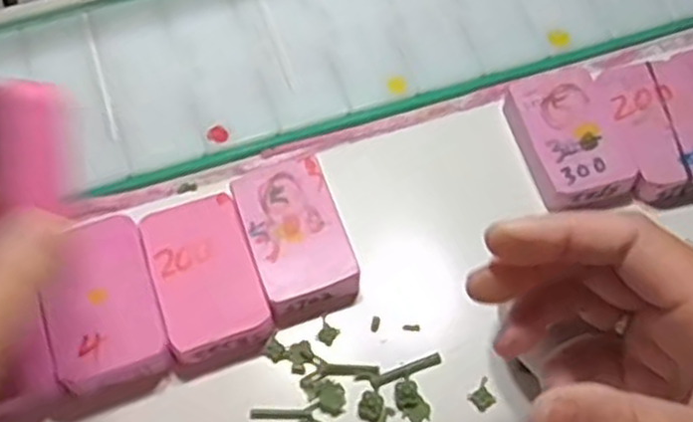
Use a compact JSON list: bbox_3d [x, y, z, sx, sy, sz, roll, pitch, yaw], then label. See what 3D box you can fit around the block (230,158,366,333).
[{"bbox_3d":[-0.023,0.012,0.363,0.043,0.015,0.073,-19,63,-10],"label":"block"}]

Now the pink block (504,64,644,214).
[{"bbox_3d":[0.110,-0.035,0.387,0.047,0.016,0.071,-15,63,-8],"label":"pink block"}]

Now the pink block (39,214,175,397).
[{"bbox_3d":[-0.107,0.042,0.345,0.046,0.024,0.072,-19,63,-10],"label":"pink block"}]

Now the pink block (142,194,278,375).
[{"bbox_3d":[-0.063,0.031,0.353,0.045,0.016,0.074,-19,63,-10],"label":"pink block"}]

